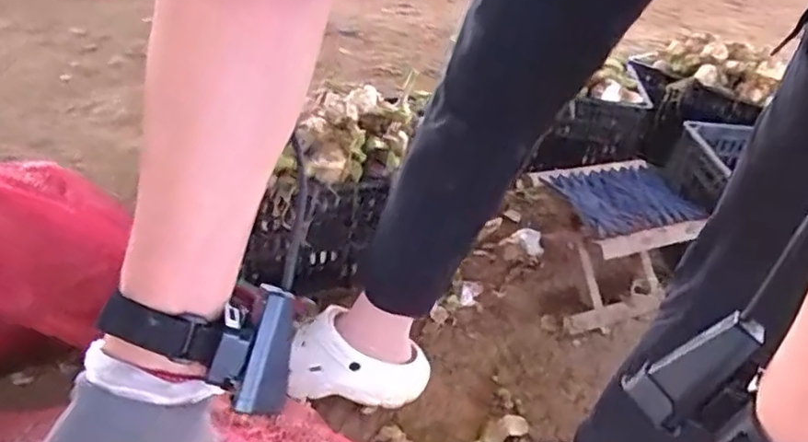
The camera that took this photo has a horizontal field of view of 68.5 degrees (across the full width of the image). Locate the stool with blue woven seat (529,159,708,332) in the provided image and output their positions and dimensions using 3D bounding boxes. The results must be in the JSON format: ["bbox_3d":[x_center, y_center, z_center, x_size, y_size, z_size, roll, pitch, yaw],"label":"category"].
[{"bbox_3d":[0.353,0.034,1.044,0.265,0.228,0.215,-10,37,-26],"label":"stool with blue woven seat"}]

